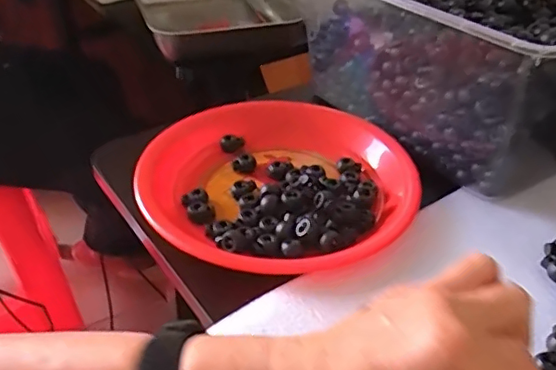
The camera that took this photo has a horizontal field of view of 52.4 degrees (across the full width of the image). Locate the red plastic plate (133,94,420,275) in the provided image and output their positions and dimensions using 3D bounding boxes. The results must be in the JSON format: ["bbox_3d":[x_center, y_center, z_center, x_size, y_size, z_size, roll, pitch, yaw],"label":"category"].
[{"bbox_3d":[0.000,-0.014,0.488,0.220,0.040,0.238,1,37,-1],"label":"red plastic plate"}]

